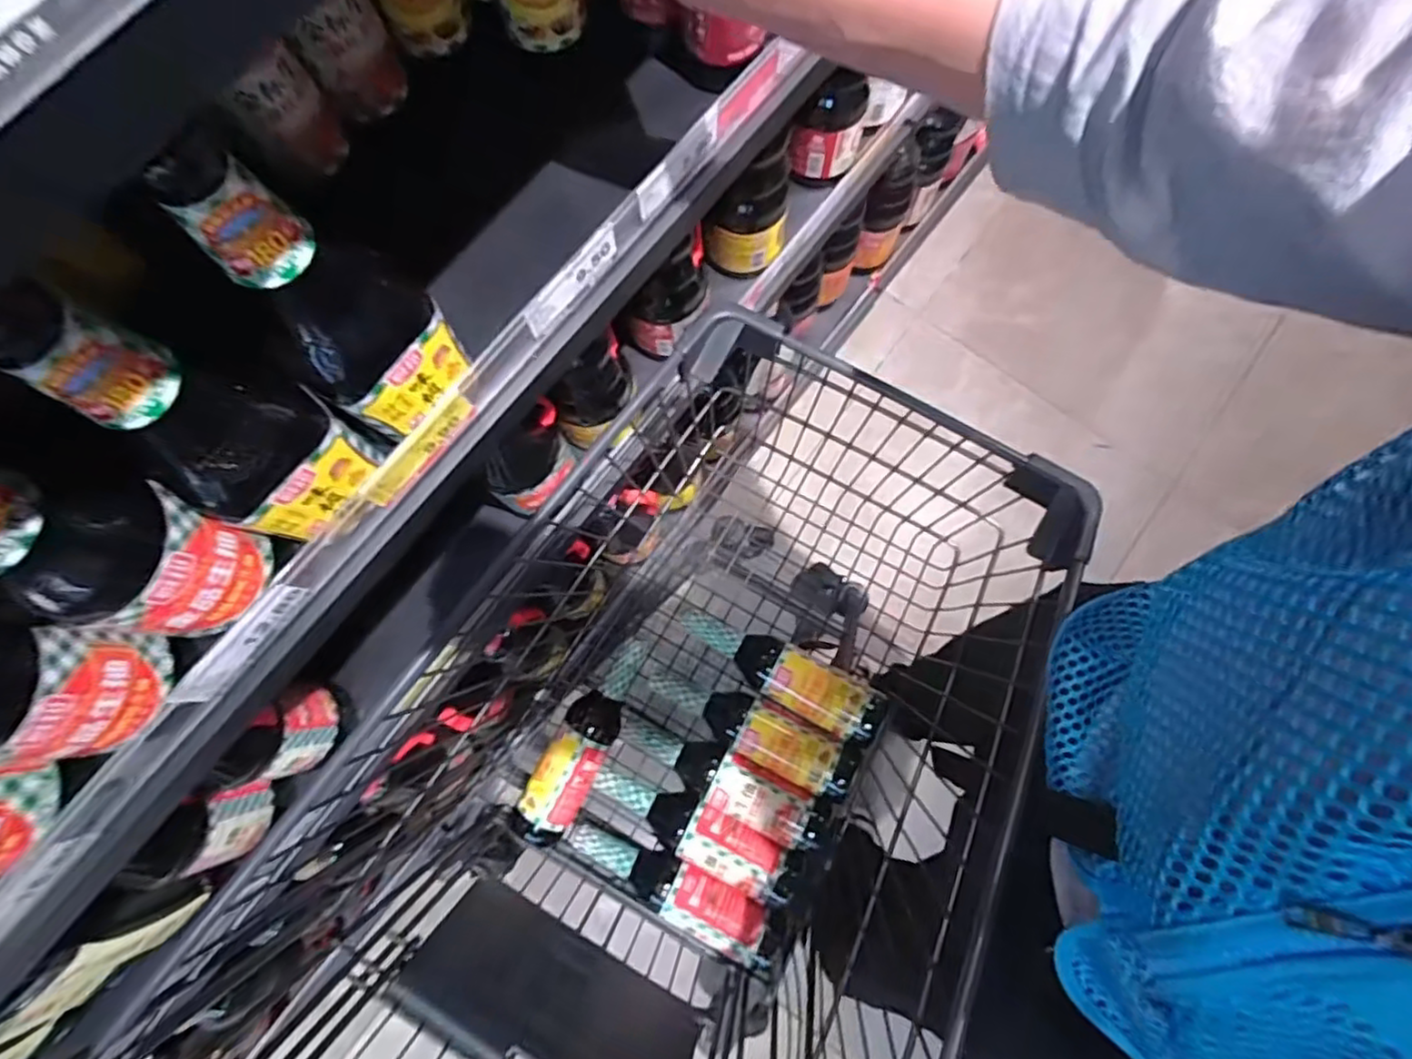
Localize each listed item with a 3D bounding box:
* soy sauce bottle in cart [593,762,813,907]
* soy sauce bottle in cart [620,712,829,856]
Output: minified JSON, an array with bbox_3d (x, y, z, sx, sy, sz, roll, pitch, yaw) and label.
[{"bbox_3d":[-0.011,0.348,0.761,0.253,0.061,0.066,25,78,6],"label":"soy sauce bottle in cart"},{"bbox_3d":[0.018,0.286,0.763,0.254,0.059,0.064,26,78,6],"label":"soy sauce bottle in cart"}]

